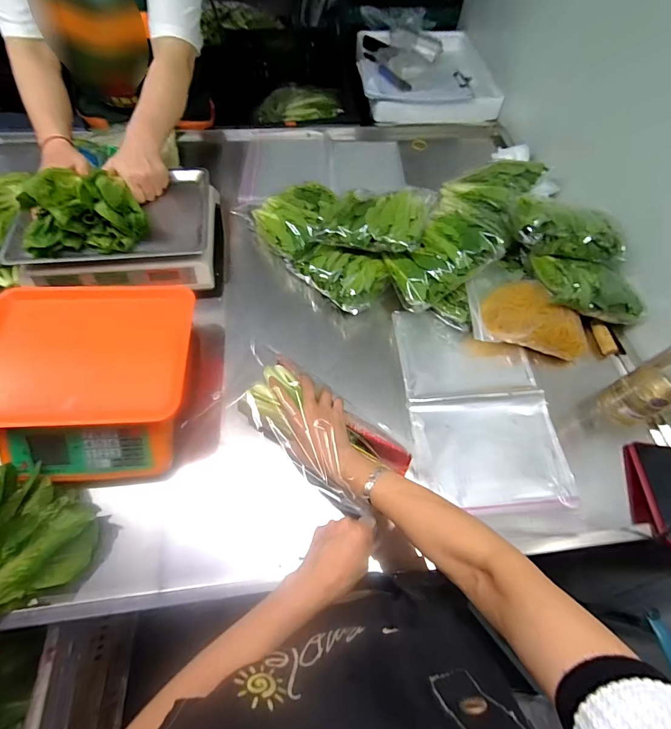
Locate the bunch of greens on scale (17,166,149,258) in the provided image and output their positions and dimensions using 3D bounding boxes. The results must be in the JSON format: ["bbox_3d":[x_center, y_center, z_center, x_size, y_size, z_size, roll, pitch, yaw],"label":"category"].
[{"bbox_3d":[-0.435,-0.259,0.631,0.187,0.097,0.128,-24,65,-15],"label":"bunch of greens on scale"}]

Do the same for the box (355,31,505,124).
[{"bbox_3d":[0.276,-0.930,1.169,0.417,0.095,0.425,-1,62,-4],"label":"box"}]

